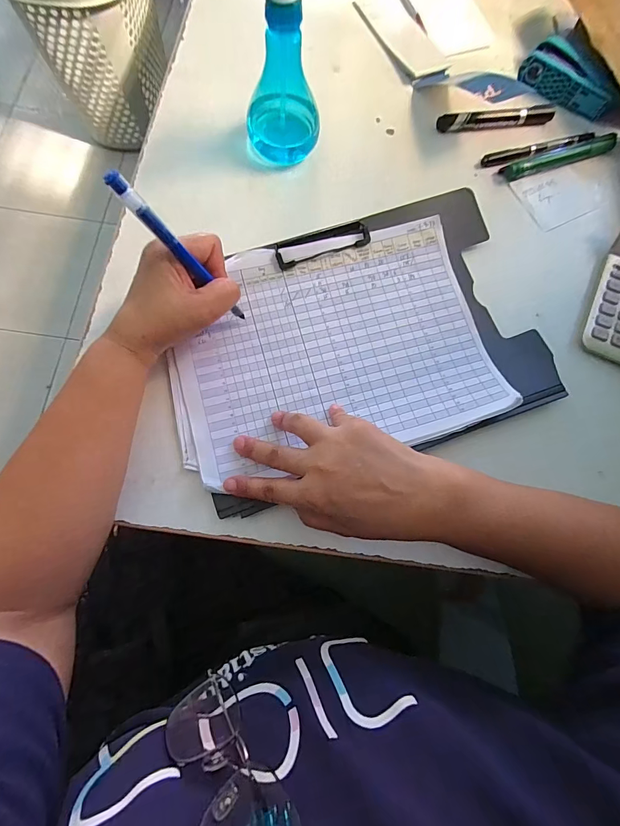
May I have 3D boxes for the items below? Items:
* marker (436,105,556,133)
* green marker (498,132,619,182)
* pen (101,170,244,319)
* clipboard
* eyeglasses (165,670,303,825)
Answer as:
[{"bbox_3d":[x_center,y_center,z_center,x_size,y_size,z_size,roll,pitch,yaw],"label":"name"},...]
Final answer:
[{"bbox_3d":[0.214,-0.341,0.430,0.135,0.013,0.020,-7,76,-6],"label":"marker"},{"bbox_3d":[0.280,-0.289,0.421,0.139,0.011,0.021,-20,77,-5],"label":"green marker"},{"bbox_3d":[-0.093,-0.117,0.287,0.007,0.148,0.010,13,74,29],"label":"pen"},{"bbox_3d":[0.054,-0.073,0.359,0.321,0.025,0.229,-20,77,-5],"label":"clipboard"},{"bbox_3d":[-0.040,0.187,0.198,0.046,0.142,0.028,32,76,-23],"label":"eyeglasses"}]

